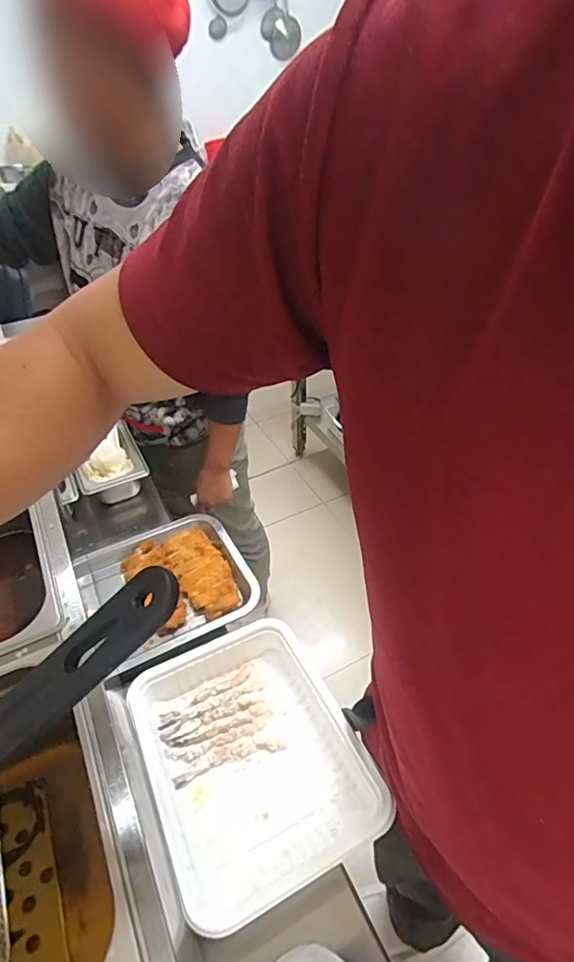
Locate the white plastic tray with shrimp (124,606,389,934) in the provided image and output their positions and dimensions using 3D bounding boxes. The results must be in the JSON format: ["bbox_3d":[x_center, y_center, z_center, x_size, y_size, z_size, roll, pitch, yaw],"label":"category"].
[{"bbox_3d":[-0.038,0.276,0.529,0.193,0.066,0.249,-20,46,-19],"label":"white plastic tray with shrimp"}]

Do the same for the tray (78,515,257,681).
[{"bbox_3d":[-0.163,0.150,0.725,0.219,0.045,0.216,-20,46,-19],"label":"tray"}]

